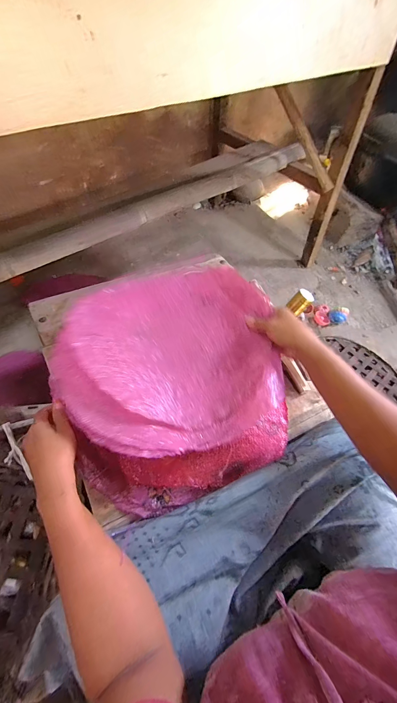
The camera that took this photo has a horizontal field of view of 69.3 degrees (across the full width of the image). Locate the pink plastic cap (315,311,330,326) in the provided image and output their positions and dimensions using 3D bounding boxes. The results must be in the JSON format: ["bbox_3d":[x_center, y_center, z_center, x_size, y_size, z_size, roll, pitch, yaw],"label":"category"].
[{"bbox_3d":[0.478,-0.128,1.115,0.043,0.024,0.063,-22,59,-19],"label":"pink plastic cap"}]

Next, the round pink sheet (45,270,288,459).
[{"bbox_3d":[-0.048,-0.028,0.489,0.330,0.070,0.379,-4,55,-8],"label":"round pink sheet"}]

